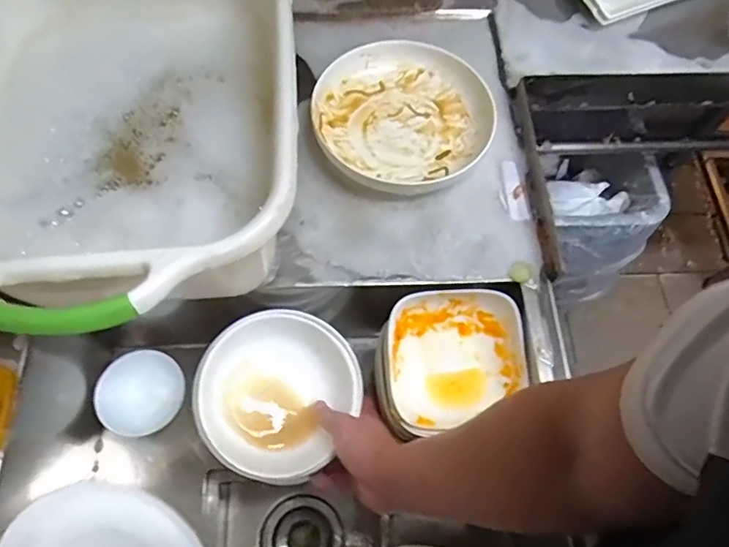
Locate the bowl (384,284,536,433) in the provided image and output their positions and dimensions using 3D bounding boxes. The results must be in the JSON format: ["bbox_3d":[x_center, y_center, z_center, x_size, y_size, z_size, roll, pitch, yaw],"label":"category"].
[{"bbox_3d":[0.101,0.098,0.581,0.152,0.059,0.145,-3,65,-3],"label":"bowl"}]

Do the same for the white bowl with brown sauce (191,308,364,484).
[{"bbox_3d":[-0.098,0.142,0.605,0.194,0.074,0.182,7,70,-21],"label":"white bowl with brown sauce"}]

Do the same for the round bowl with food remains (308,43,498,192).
[{"bbox_3d":[0.049,-0.197,0.659,0.228,0.038,0.215,1,65,-2],"label":"round bowl with food remains"}]

